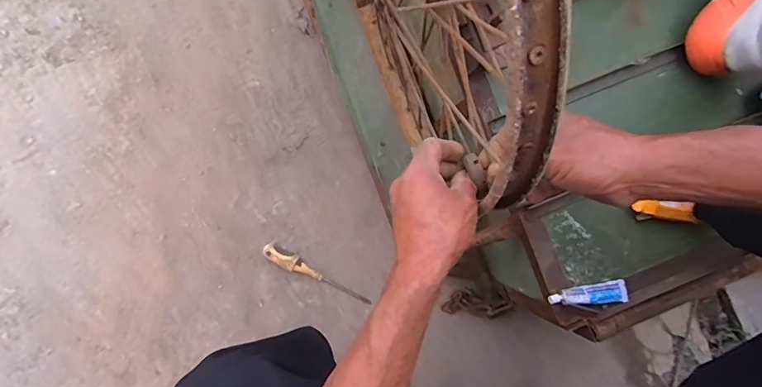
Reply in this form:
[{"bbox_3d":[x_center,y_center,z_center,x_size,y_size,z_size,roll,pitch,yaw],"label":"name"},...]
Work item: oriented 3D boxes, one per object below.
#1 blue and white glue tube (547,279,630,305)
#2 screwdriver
[{"bbox_3d":[0.266,0.128,0.603,0.102,0.012,0.027,-5,75,-4],"label":"blue and white glue tube"},{"bbox_3d":[-0.117,0.148,0.849,0.206,0.033,0.033,30,76,5],"label":"screwdriver"}]

